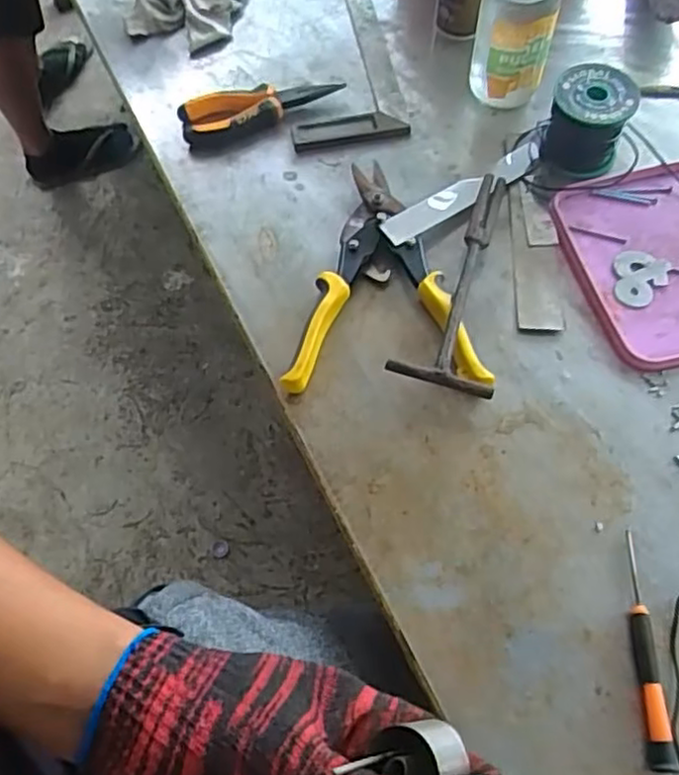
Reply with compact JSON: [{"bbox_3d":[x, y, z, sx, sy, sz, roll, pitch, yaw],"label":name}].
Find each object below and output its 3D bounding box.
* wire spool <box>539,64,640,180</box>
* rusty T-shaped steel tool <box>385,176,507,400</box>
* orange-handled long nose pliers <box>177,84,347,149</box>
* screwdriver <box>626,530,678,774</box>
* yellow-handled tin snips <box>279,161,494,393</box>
[{"bbox_3d":[0.218,-0.231,0.612,0.070,0.063,0.076,21,67,13],"label":"wire spool"},{"bbox_3d":[0.109,-0.090,0.561,0.075,0.038,0.224,17,66,11],"label":"rusty T-shaped steel tool"},{"bbox_3d":[-0.075,-0.272,0.668,0.156,0.023,0.044,-19,64,-6],"label":"orange-handled long nose pliers"},{"bbox_3d":[0.194,0.165,0.442,0.017,0.013,0.142,-1,64,3],"label":"screwdriver"},{"bbox_3d":[0.036,-0.095,0.573,0.149,0.026,0.211,-1,64,3],"label":"yellow-handled tin snips"}]

